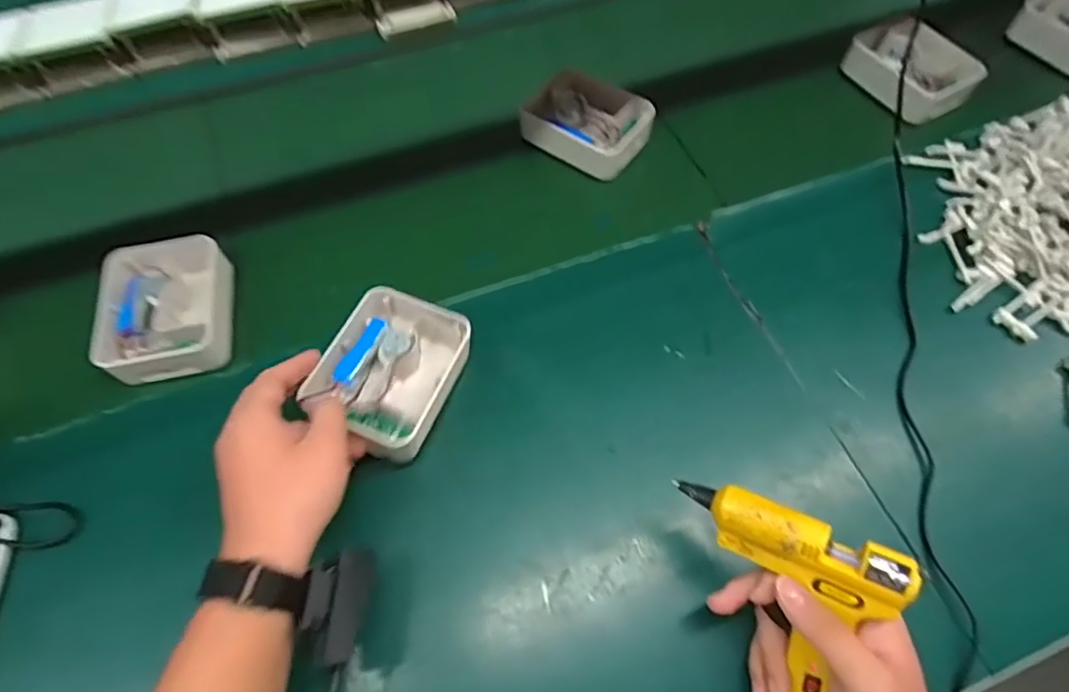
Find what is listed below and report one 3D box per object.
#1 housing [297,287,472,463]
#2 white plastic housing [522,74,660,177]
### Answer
[{"bbox_3d":[-0.121,0.020,0.493,0.101,0.049,0.129,20,63,11],"label":"housing"},{"bbox_3d":[0.056,-0.251,0.661,0.133,0.038,0.094,27,64,14],"label":"white plastic housing"}]

